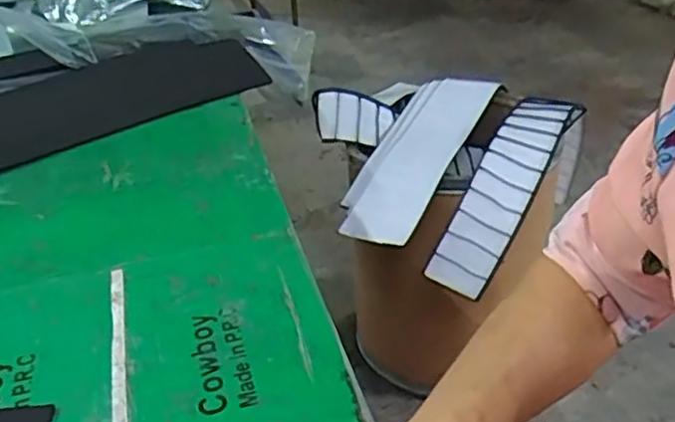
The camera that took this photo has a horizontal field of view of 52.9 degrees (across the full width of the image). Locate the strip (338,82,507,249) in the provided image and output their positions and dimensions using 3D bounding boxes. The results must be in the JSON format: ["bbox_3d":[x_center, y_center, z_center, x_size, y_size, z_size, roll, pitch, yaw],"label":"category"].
[{"bbox_3d":[0.139,-0.107,1.118,0.128,0.044,0.521,11,35,22],"label":"strip"}]

